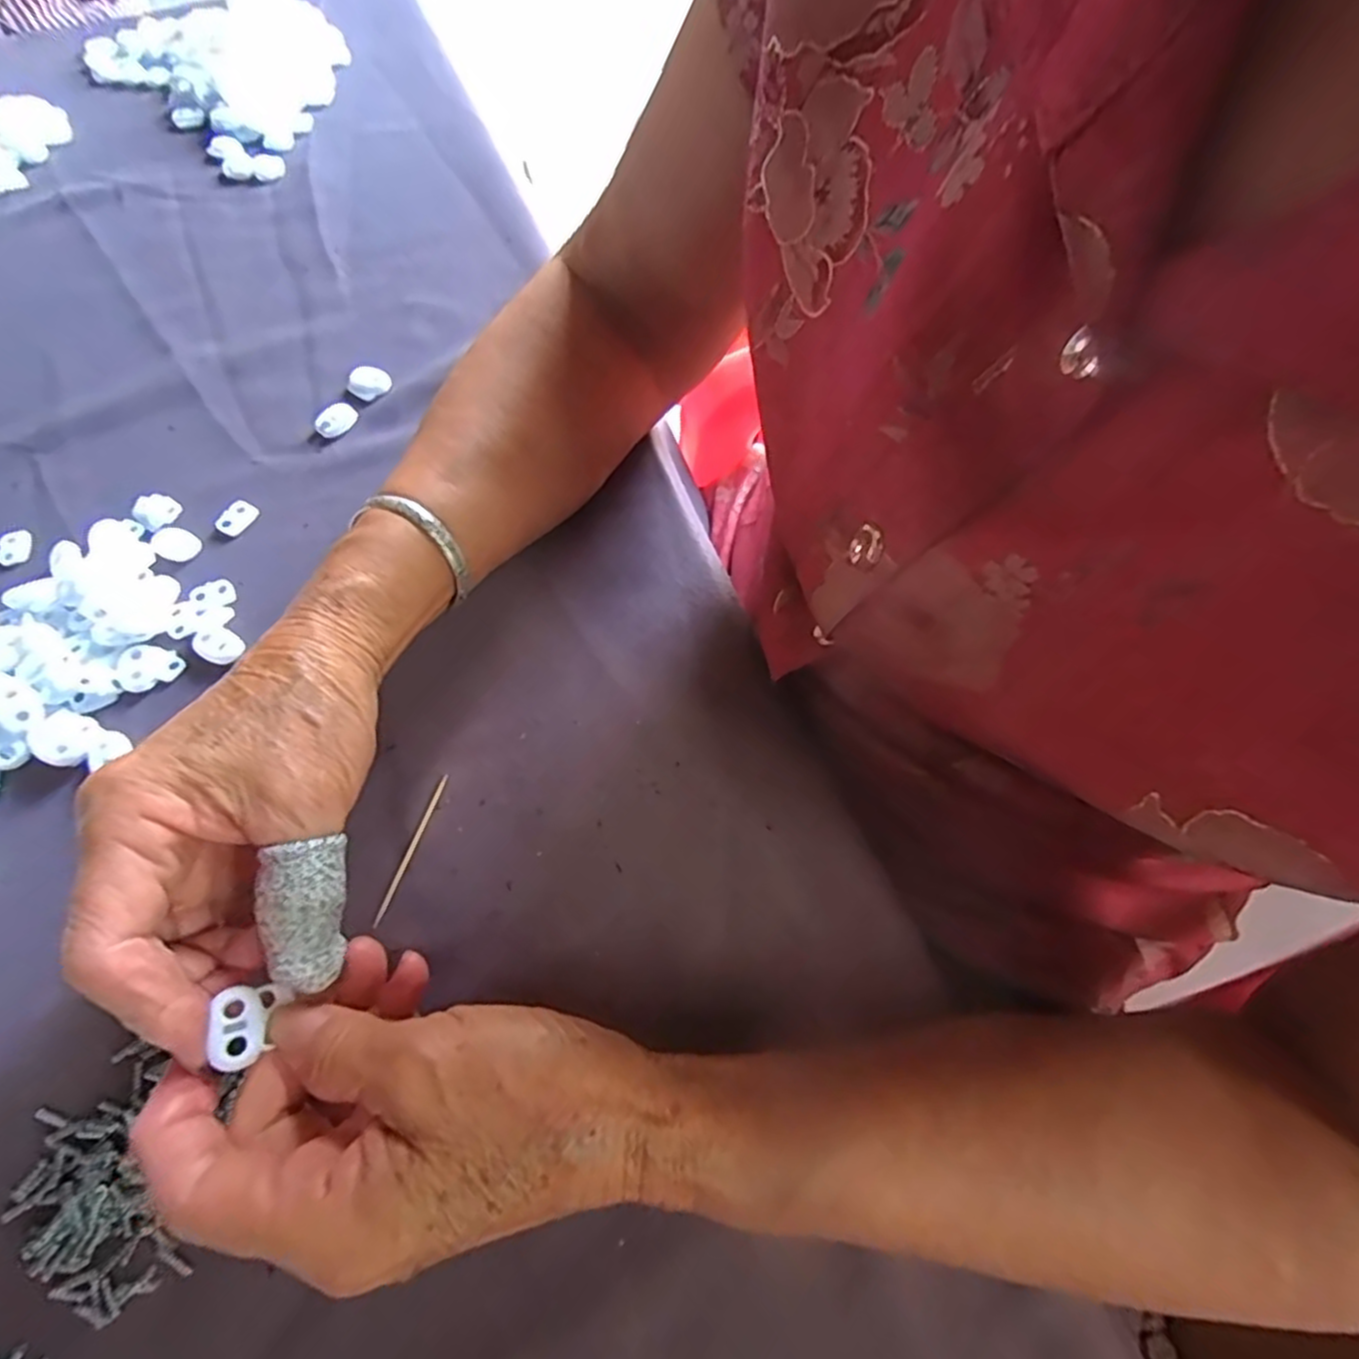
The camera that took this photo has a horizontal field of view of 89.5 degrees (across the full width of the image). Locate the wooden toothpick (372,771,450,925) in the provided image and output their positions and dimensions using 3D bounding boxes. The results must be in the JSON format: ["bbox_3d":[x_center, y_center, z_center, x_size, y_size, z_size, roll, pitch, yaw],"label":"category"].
[{"bbox_3d":[-0.106,0.066,0.271,0.004,0.004,0.061,16,65,7],"label":"wooden toothpick"}]

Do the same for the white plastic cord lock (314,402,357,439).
[{"bbox_3d":[-0.185,-0.140,0.368,0.015,0.006,0.022,36,68,15],"label":"white plastic cord lock"}]

